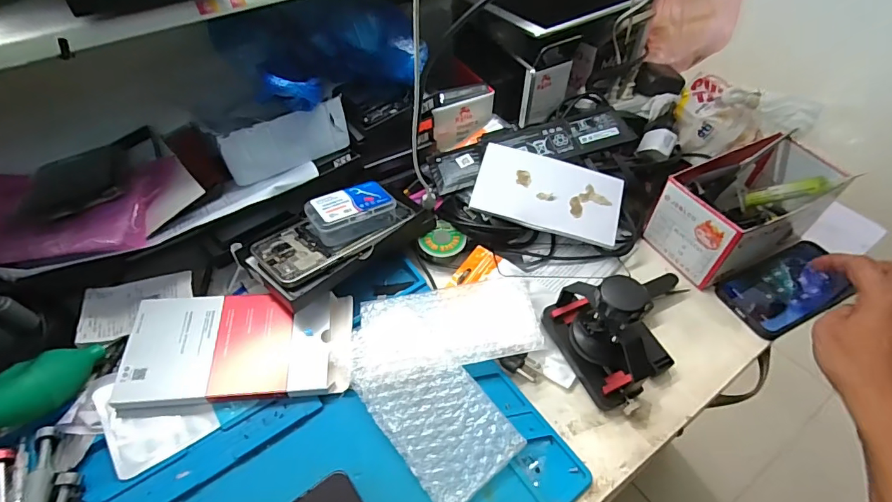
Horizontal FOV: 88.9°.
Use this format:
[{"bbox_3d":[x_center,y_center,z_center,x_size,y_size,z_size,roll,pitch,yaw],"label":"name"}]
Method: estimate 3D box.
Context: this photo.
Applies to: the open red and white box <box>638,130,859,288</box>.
[{"bbox_3d":[0.335,-0.051,0.514,0.182,0.091,0.097,-23,54,-19],"label":"open red and white box"}]

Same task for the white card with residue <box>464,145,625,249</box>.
[{"bbox_3d":[0.118,-0.066,0.524,0.164,0.010,0.089,16,71,5],"label":"white card with residue"}]

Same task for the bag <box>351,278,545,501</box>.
[{"bbox_3d":[0.005,0.115,0.411,0.171,0.017,0.194,-4,55,-3],"label":"bag"}]

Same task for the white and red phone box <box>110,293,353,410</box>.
[{"bbox_3d":[-0.189,0.087,0.424,0.197,0.021,0.102,-2,50,-3],"label":"white and red phone box"}]

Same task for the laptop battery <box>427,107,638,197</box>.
[{"bbox_3d":[0.105,-0.131,0.561,0.253,0.015,0.067,-15,64,-5],"label":"laptop battery"}]

